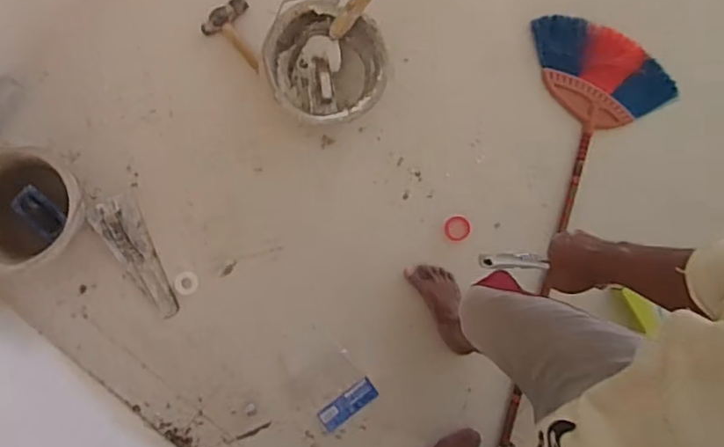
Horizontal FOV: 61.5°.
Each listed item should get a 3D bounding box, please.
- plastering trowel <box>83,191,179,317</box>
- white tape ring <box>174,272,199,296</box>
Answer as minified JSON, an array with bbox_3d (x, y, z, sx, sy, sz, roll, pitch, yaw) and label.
[{"bbox_3d":[-0.511,0.077,1.388,0.104,0.047,0.300,-29,89,-2],"label":"plastering trowel"},{"bbox_3d":[-0.405,0.139,1.404,0.053,0.009,0.051,0,90,-3],"label":"white tape ring"}]

